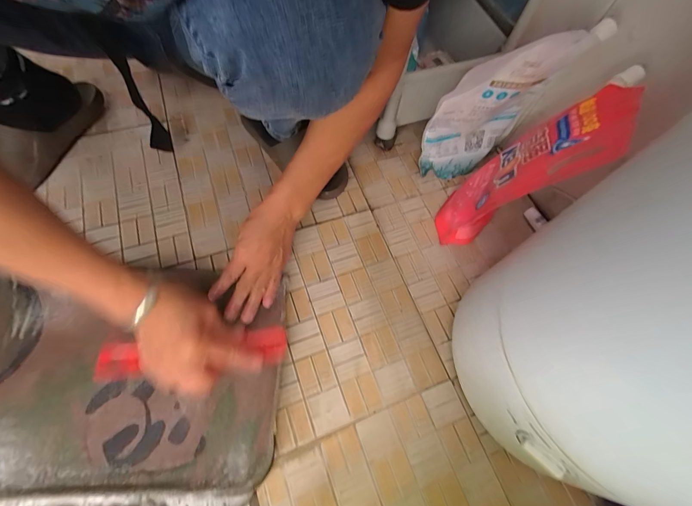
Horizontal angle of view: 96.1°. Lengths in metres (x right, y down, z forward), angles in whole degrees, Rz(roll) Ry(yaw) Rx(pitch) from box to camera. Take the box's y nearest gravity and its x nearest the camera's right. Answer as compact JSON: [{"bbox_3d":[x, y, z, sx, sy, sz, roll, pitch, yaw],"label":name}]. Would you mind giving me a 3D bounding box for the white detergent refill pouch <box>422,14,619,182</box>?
[{"bbox_3d":[0.210,-0.195,0.460,0.158,0.269,0.059,-13,67,-11],"label":"white detergent refill pouch"}]

